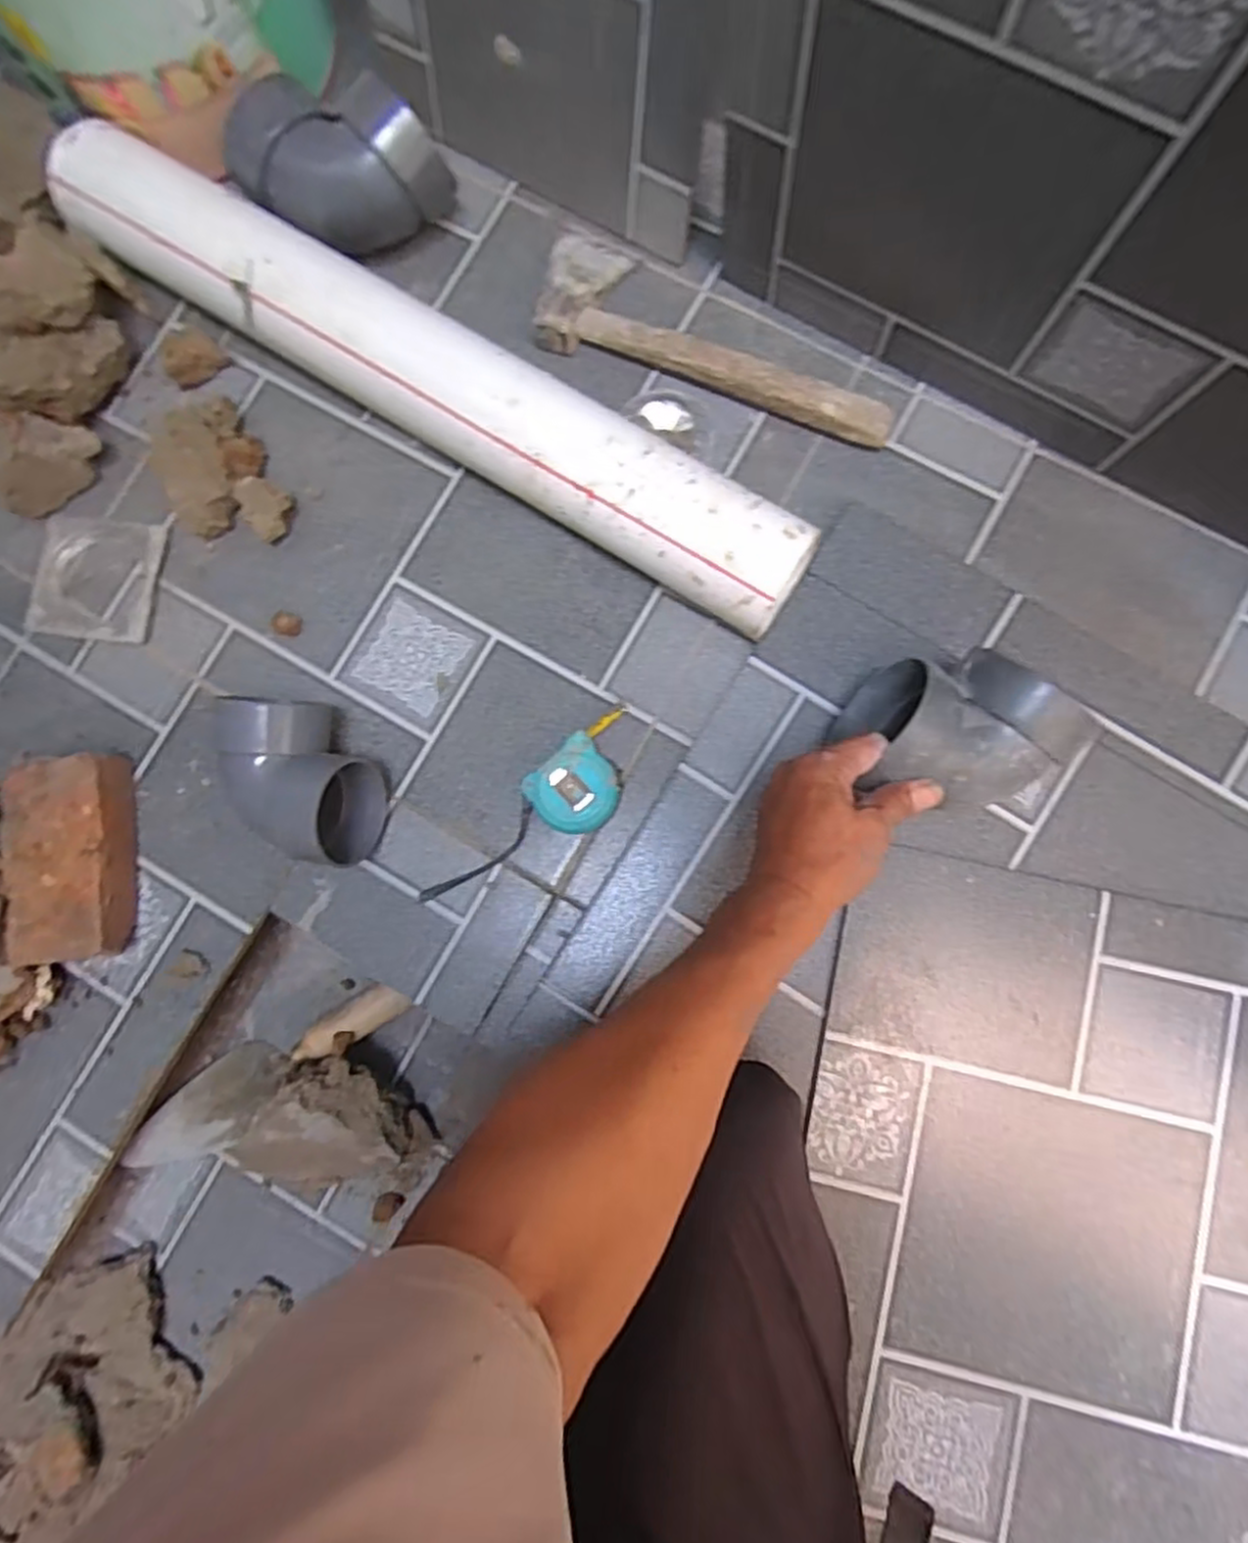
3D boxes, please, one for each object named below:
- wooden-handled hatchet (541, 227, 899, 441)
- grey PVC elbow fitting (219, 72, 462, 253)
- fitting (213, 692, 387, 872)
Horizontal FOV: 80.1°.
[{"bbox_3d":[0.078,-0.361,0.609,0.310,0.027,0.111,20,84,6],"label":"wooden-handled hatchet"},{"bbox_3d":[-0.235,-0.499,0.612,0.151,0.091,0.110,-25,82,-2],"label":"grey PVC elbow fitting"},{"bbox_3d":[-0.240,0.008,0.554,0.106,0.077,0.120,0,82,4],"label":"fitting"}]

